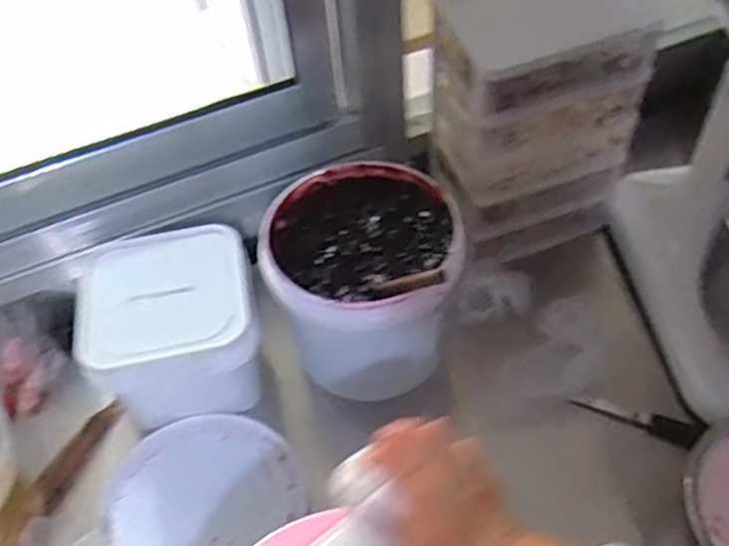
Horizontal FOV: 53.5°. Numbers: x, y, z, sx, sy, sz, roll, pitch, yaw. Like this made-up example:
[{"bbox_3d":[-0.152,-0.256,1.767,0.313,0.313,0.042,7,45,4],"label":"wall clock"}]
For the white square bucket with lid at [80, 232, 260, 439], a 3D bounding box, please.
[{"bbox_3d":[-0.199,0.058,0.780,0.175,0.124,0.163,-10,50,-3],"label":"white square bucket with lid"}]

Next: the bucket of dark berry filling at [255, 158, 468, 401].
[{"bbox_3d":[0.001,0.002,0.778,0.192,0.172,0.183,-3,50,3],"label":"bucket of dark berry filling"}]

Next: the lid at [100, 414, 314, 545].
[{"bbox_3d":[-0.167,0.225,0.729,0.187,0.026,0.162,-39,57,-25],"label":"lid"}]

